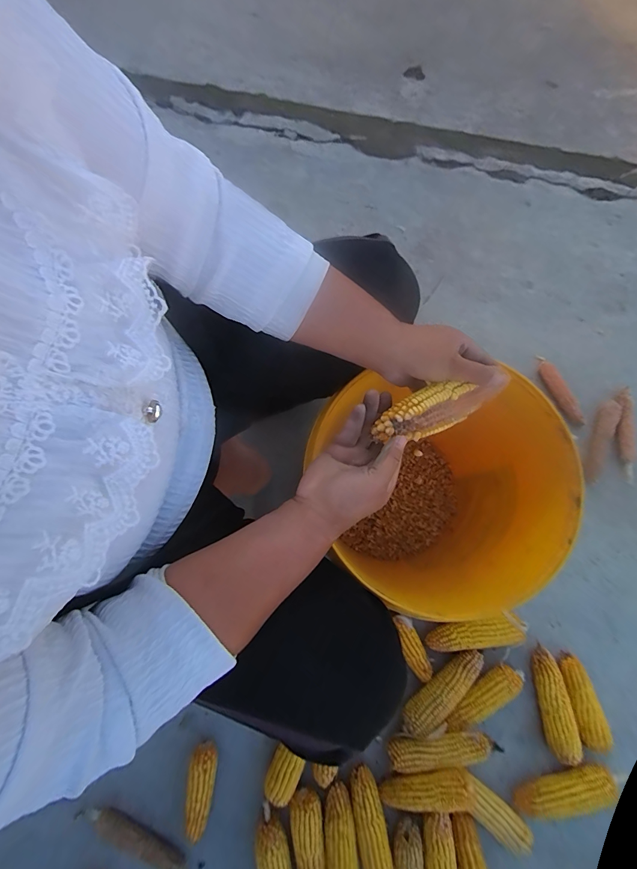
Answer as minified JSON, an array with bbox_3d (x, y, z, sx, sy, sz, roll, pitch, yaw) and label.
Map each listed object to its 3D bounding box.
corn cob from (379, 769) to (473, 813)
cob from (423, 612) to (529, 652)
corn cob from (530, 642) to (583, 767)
[{"bbox_3d":[0.173,0.584,0.604,0.151,0.047,0.049,-24,77,20],"label":"corn cob"},{"bbox_3d":[0.283,0.358,0.676,0.175,0.050,0.057,-6,79,-1],"label":"cob"},{"bbox_3d":[0.417,0.474,0.659,0.050,0.037,0.180,-7,79,-2],"label":"corn cob"}]

